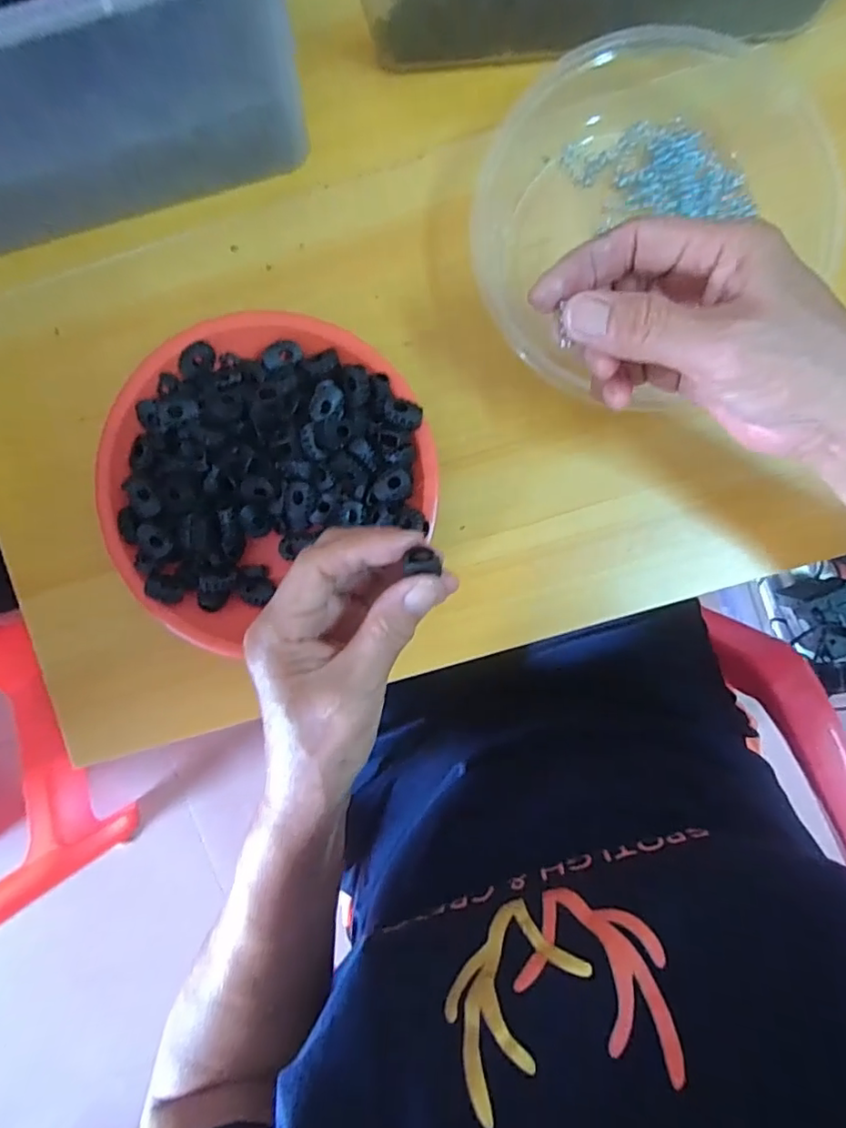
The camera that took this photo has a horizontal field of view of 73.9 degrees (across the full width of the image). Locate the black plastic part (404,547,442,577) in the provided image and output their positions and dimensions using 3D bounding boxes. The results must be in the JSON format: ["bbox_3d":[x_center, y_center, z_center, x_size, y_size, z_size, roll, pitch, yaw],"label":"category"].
[{"bbox_3d":[0.000,-0.001,0.246,0.016,0.005,0.011,-3,93,0],"label":"black plastic part"}]

